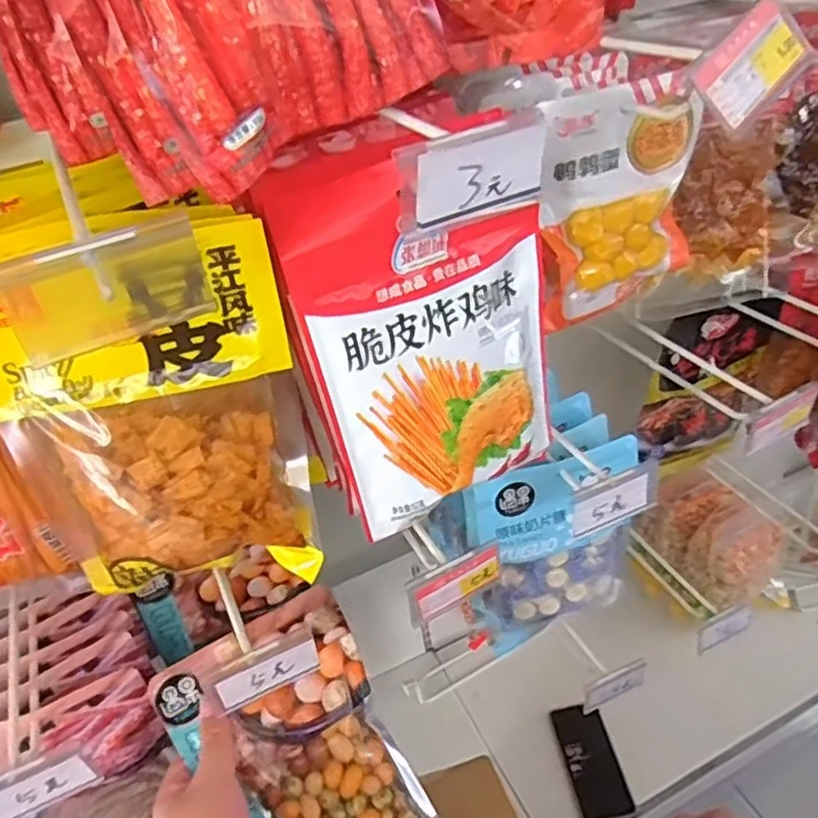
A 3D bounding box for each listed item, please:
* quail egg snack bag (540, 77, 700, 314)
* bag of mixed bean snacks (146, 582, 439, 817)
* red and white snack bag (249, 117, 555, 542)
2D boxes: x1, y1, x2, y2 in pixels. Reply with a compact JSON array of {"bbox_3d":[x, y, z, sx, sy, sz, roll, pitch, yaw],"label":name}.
[{"bbox_3d":[0.149,-0.142,0.483,0.114,0.149,0.031,-17,41,-10],"label":"quail egg snack bag"},{"bbox_3d":[-0.070,0.285,0.527,0.142,0.259,0.023,-27,1,-21],"label":"bag of mixed bean snacks"},{"bbox_3d":[0.016,-0.047,0.451,0.160,0.243,0.029,-25,30,-16],"label":"red and white snack bag"}]

